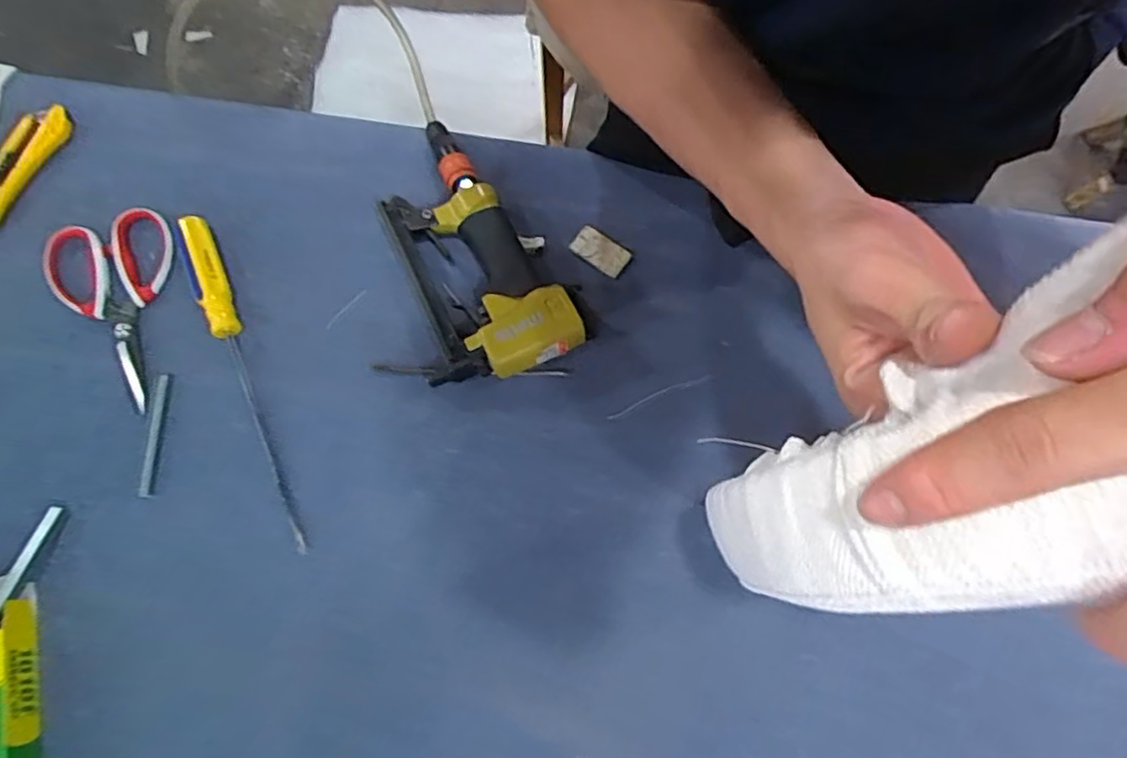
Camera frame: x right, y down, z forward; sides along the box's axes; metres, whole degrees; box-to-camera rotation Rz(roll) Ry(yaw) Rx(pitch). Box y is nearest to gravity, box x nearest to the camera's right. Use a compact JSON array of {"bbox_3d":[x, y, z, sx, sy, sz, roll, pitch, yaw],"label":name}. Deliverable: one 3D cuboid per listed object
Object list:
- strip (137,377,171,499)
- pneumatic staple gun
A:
[{"bbox_3d":[-0.337,0.045,0.539,0.011,0.005,0.105,-1,69,-4],"label":"strip"},{"bbox_3d":[-0.079,-0.126,0.572,0.138,0.044,0.263,-17,71,-9],"label":"pneumatic staple gun"}]

